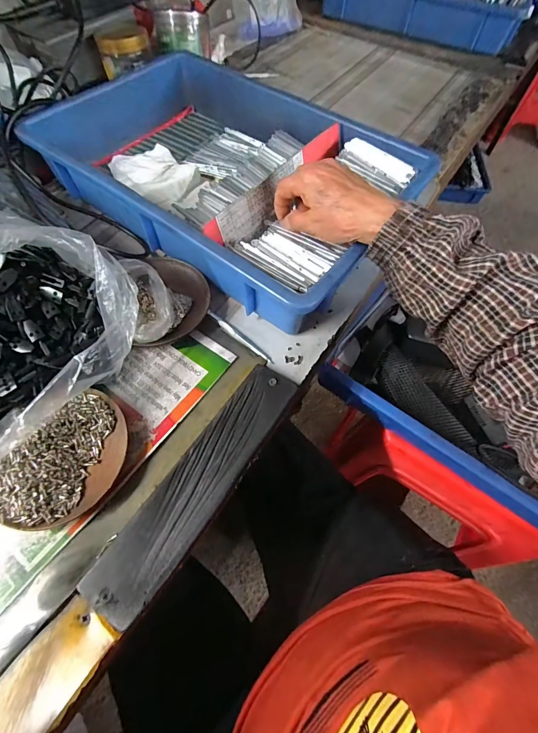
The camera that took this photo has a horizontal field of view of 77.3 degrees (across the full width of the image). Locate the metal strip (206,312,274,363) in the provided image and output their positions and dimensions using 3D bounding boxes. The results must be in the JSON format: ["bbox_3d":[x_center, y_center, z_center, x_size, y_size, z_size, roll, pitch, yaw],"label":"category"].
[{"bbox_3d":[-0.031,-0.032,0.357,0.090,0.004,0.008,38,67,17],"label":"metal strip"}]

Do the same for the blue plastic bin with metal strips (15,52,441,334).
[{"bbox_3d":[-0.051,-0.248,0.423,0.424,0.089,0.282,35,70,15],"label":"blue plastic bin with metal strips"}]

